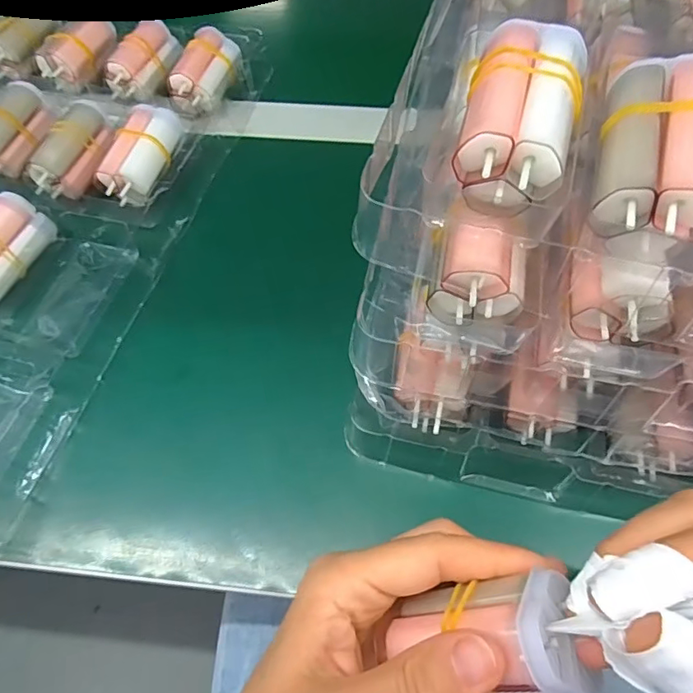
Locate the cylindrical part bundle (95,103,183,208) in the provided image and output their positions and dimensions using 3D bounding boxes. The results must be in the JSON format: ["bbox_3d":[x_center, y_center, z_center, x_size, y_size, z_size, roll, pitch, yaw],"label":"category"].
[{"bbox_3d":[-0.132,-0.123,0.328,0.035,0.027,0.065,16,63,10],"label":"cylindrical part bundle"}]

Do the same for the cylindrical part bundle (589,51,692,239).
[{"bbox_3d":[0.102,-0.065,0.162,0.036,0.023,0.063,12,62,8],"label":"cylindrical part bundle"}]

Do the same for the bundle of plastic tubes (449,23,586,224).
[{"bbox_3d":[0.060,-0.079,0.178,0.038,0.032,0.065,11,62,7],"label":"bundle of plastic tubes"}]

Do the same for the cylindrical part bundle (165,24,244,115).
[{"bbox_3d":[-0.102,-0.201,0.369,0.033,0.026,0.065,12,62,8],"label":"cylindrical part bundle"}]

